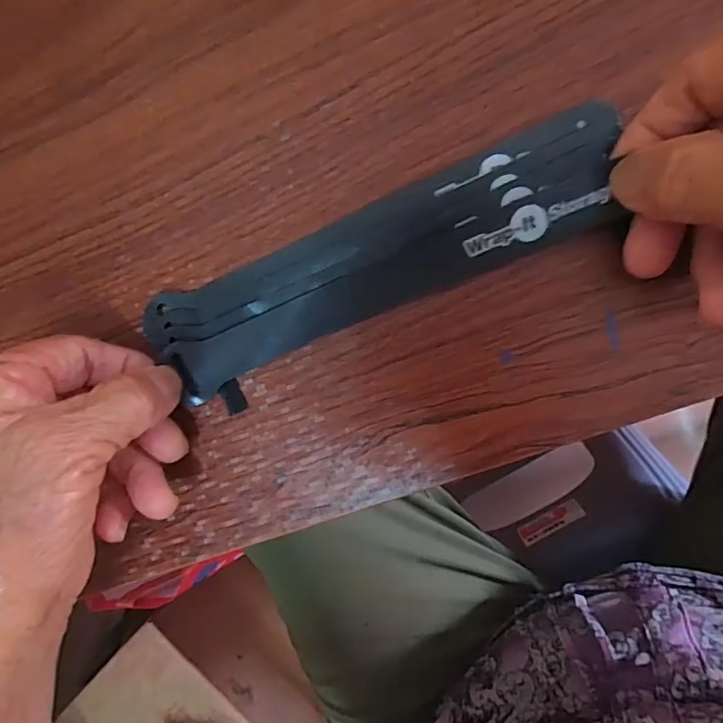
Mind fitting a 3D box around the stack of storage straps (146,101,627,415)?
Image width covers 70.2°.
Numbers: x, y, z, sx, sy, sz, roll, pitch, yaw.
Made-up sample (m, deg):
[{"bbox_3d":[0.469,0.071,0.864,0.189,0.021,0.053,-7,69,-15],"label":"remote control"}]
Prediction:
[{"bbox_3d":[0.005,-0.038,0.202,0.189,0.012,0.045,-23,91,11],"label":"stack of storage straps"}]

